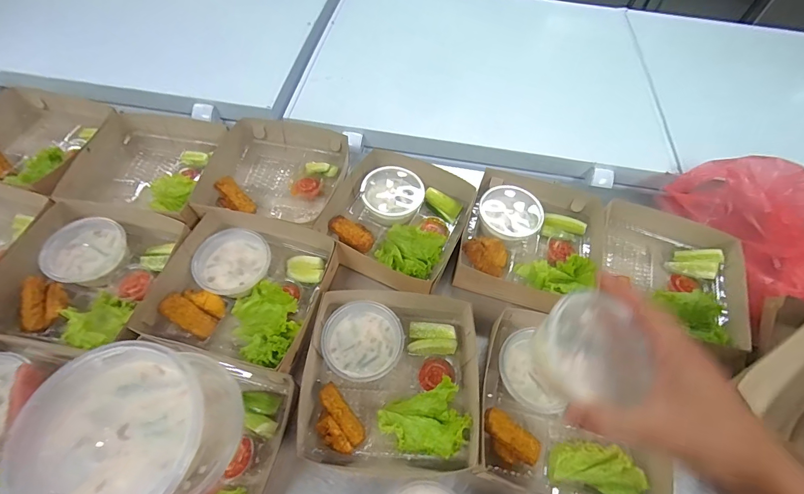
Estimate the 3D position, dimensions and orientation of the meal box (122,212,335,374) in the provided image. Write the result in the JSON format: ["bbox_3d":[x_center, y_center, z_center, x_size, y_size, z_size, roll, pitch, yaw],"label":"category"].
[{"bbox_3d":[-0.220,0.053,0.544,0.226,0.056,0.211,13,58,5],"label":"meal box"}]

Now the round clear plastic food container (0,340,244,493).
[{"bbox_3d":[-0.169,0.120,0.242,0.101,0.060,0.103,1,58,-2],"label":"round clear plastic food container"}]

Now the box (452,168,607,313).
[{"bbox_3d":[0.209,-0.012,0.618,0.209,0.051,0.243,19,59,9],"label":"box"}]

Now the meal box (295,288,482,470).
[{"bbox_3d":[-0.012,0.167,0.491,0.210,0.055,0.213,5,58,0],"label":"meal box"}]

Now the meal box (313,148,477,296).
[{"bbox_3d":[-0.005,-0.051,0.626,0.205,0.050,0.234,21,59,10],"label":"meal box"}]

